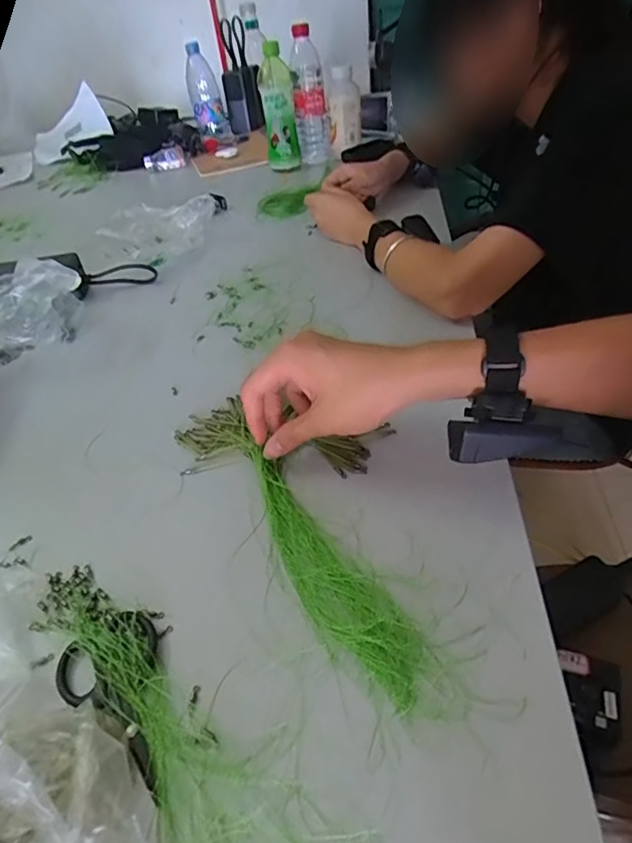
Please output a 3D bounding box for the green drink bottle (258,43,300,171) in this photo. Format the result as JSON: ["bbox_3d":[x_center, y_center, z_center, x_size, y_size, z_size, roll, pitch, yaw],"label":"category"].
[{"bbox_3d":[-0.071,-0.596,1.034,0.064,0.204,0.072,-5,42,2],"label":"green drink bottle"}]

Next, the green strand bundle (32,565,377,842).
[{"bbox_3d":[-0.072,0.180,0.297,0.078,0.014,0.320,-32,46,-26],"label":"green strand bundle"}]

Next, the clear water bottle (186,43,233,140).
[{"bbox_3d":[-0.264,-0.777,1.283,0.077,0.196,0.055,-12,40,-4],"label":"clear water bottle"}]

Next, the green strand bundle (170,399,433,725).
[{"bbox_3d":[-0.026,0.073,0.410,0.054,0.018,0.309,-26,45,-20],"label":"green strand bundle"}]

